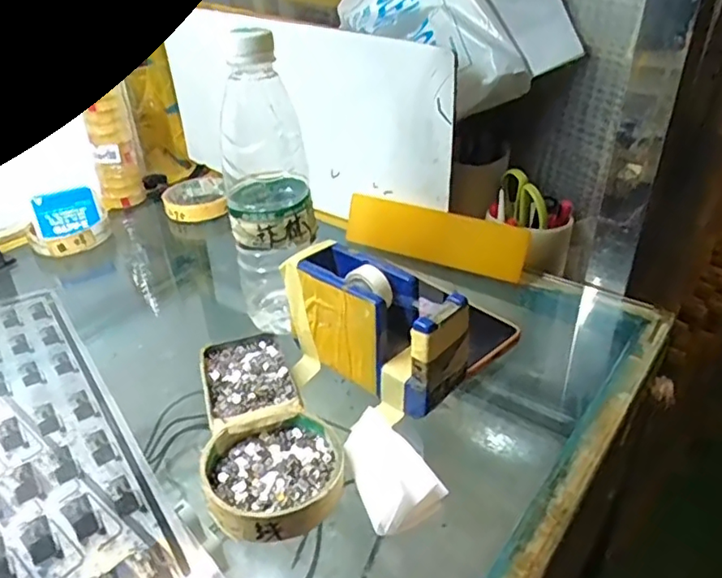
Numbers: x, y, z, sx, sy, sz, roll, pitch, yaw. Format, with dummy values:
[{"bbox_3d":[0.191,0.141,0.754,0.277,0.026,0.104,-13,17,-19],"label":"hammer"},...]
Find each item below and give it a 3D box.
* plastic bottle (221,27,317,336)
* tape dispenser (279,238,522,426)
[{"bbox_3d":[-0.068,-0.072,0.441,0.058,0.225,0.063,-6,32,-5],"label":"plastic bottle"},{"bbox_3d":[0.010,0.027,0.403,0.143,0.075,0.060,20,40,32],"label":"tape dispenser"}]

